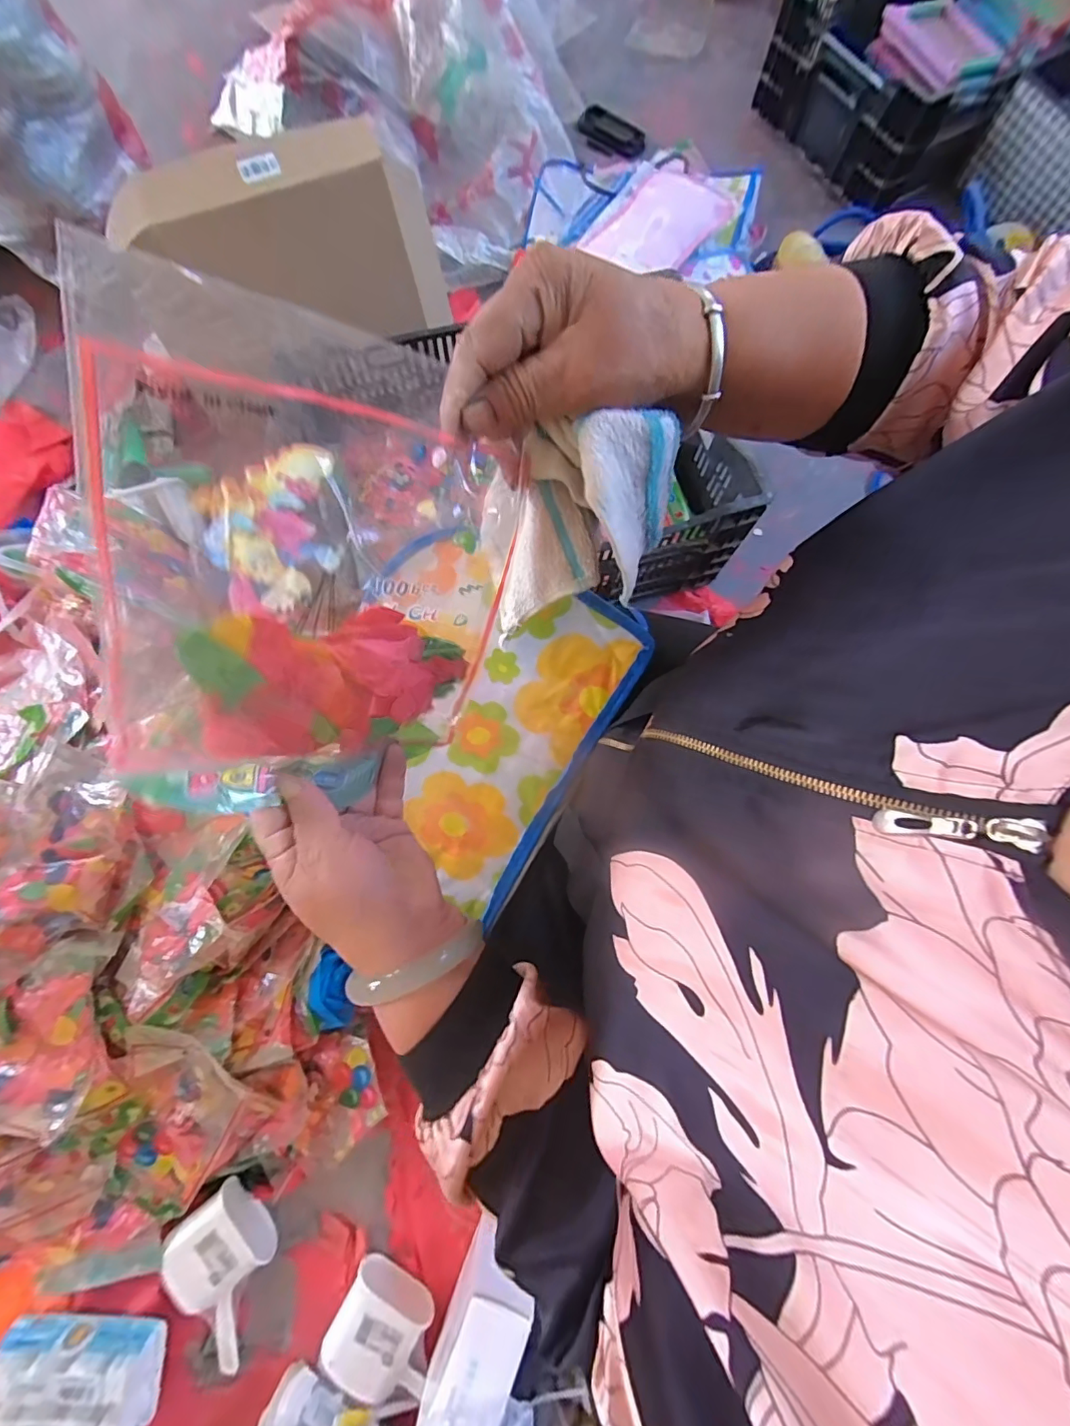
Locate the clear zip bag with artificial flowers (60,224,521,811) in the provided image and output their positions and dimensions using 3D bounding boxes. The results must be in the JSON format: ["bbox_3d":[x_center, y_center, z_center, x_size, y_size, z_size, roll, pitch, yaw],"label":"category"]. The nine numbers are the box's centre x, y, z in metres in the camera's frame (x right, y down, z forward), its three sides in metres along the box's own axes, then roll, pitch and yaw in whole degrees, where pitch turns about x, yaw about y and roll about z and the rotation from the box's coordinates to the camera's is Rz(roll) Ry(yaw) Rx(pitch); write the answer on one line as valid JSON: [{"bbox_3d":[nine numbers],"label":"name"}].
[{"bbox_3d":[-0.098,-0.050,0.246,0.171,0.222,0.014,-1,32,-35],"label":"clear zip bag with artificial flowers"}]

